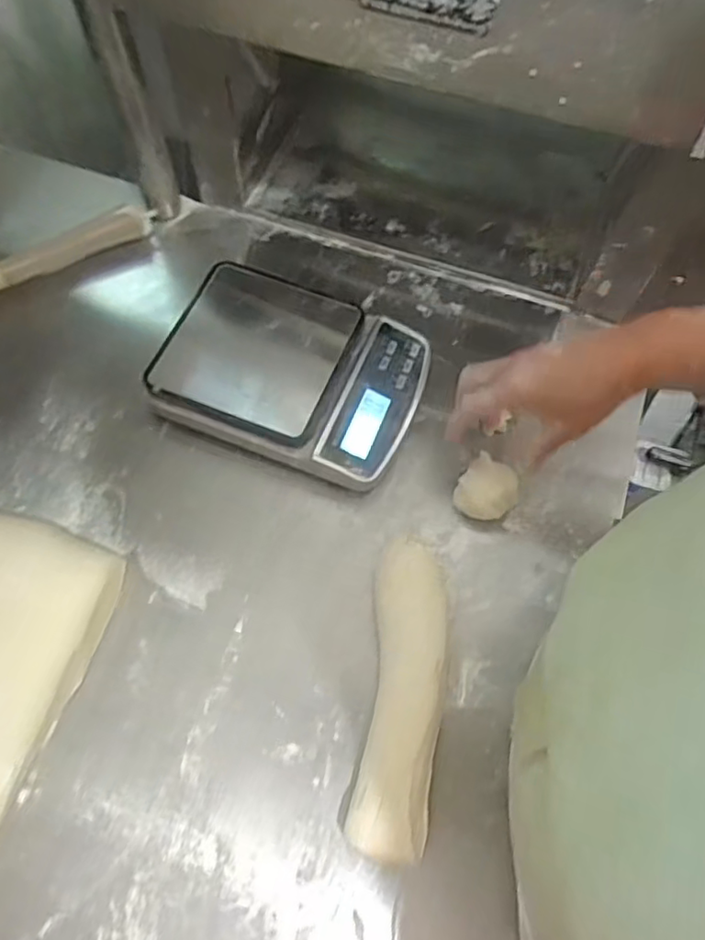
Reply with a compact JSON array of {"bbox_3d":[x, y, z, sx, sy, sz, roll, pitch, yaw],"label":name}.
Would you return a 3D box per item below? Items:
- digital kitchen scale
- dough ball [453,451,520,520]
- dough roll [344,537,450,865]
[{"bbox_3d":[-0.048,-0.083,0.539,0.210,0.046,0.157,19,67,7],"label":"digital kitchen scale"},{"bbox_3d":[0.109,0.017,0.502,0.047,0.037,0.046,1,65,-1],"label":"dough ball"},{"bbox_3d":[0.037,0.152,0.439,0.056,0.032,0.212,8,65,2],"label":"dough roll"}]

